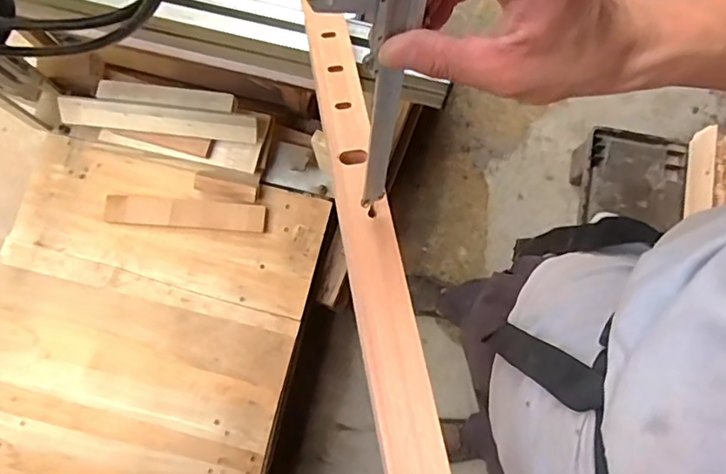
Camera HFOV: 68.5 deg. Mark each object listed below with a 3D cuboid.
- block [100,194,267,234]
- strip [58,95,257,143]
[{"bbox_3d":[-0.400,-0.055,1.200,0.359,0.016,0.067,4,79,0],"label":"block"},{"bbox_3d":[-0.446,-0.257,1.154,0.426,0.025,0.064,6,110,-1],"label":"strip"}]

